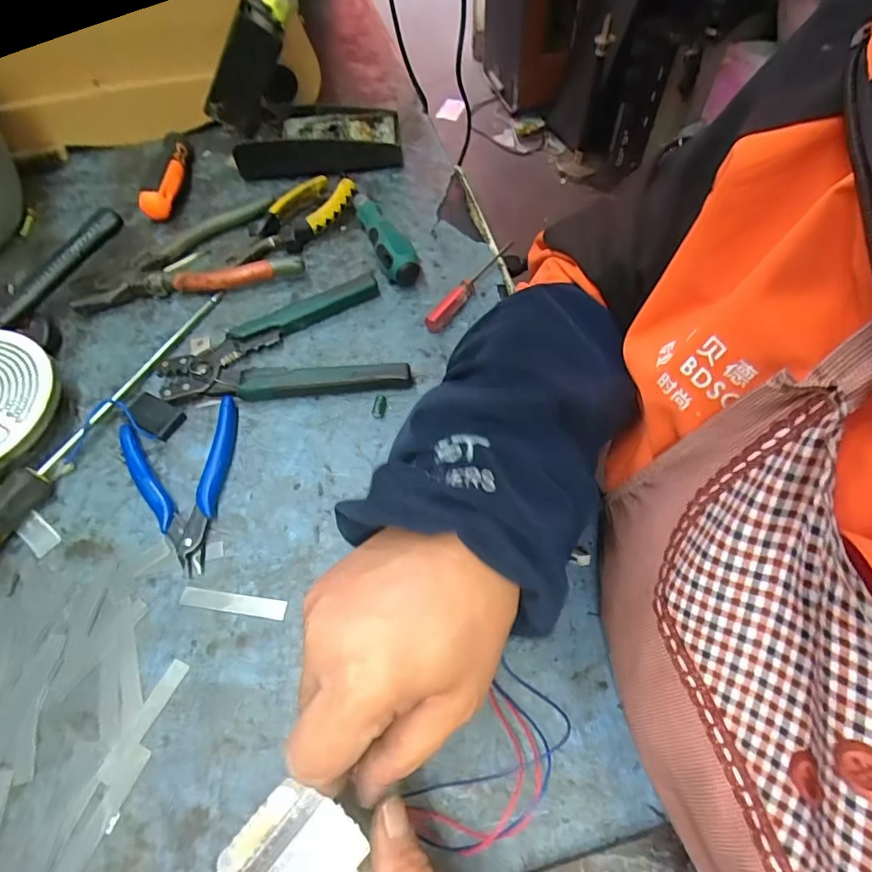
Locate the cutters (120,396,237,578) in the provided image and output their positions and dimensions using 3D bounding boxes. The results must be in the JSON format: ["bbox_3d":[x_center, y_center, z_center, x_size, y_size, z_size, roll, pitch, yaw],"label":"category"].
[{"bbox_3d":[-0.165,0.032,0.366,0.079,0.015,0.118,-21,62,-10],"label":"cutters"}]

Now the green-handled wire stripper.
[{"bbox_3d":[-0.117,-0.076,0.425,0.180,0.016,0.105,-6,60,-2],"label":"green-handled wire stripper"}]

